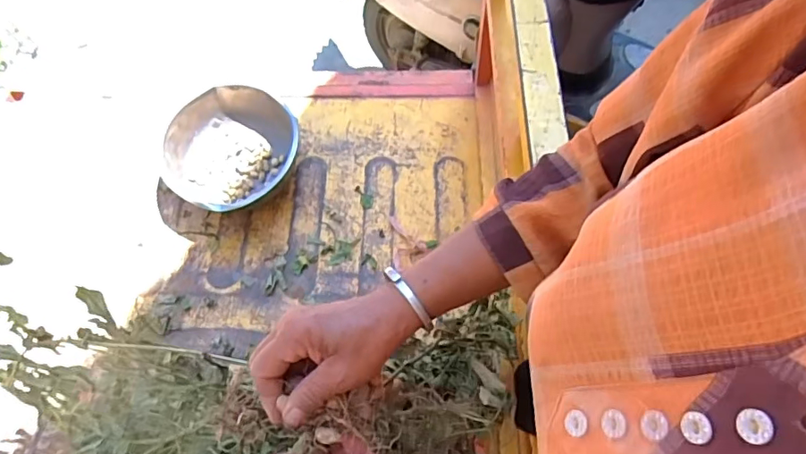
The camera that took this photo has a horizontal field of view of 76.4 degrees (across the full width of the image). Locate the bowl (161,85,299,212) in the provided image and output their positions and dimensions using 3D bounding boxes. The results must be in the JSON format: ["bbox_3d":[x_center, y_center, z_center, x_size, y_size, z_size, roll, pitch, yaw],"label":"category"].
[{"bbox_3d":[-0.308,-0.131,0.903,0.234,0.085,0.225,-1,63,2],"label":"bowl"}]

